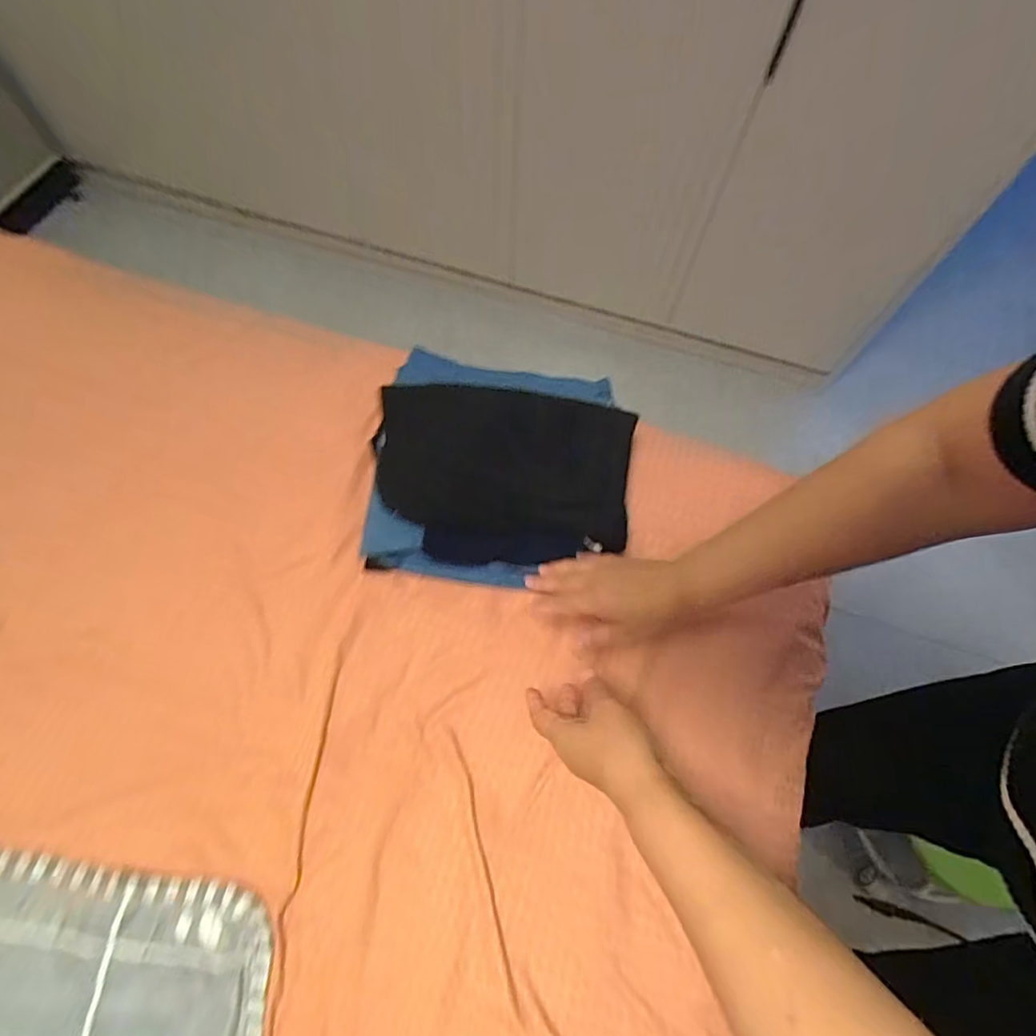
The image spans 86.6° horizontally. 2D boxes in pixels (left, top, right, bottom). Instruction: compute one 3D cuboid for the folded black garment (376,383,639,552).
[{"bbox_3d":[-0.017,-0.067,0.647,0.302,0.051,0.174,11,65,4],"label":"folded black garment"}]

